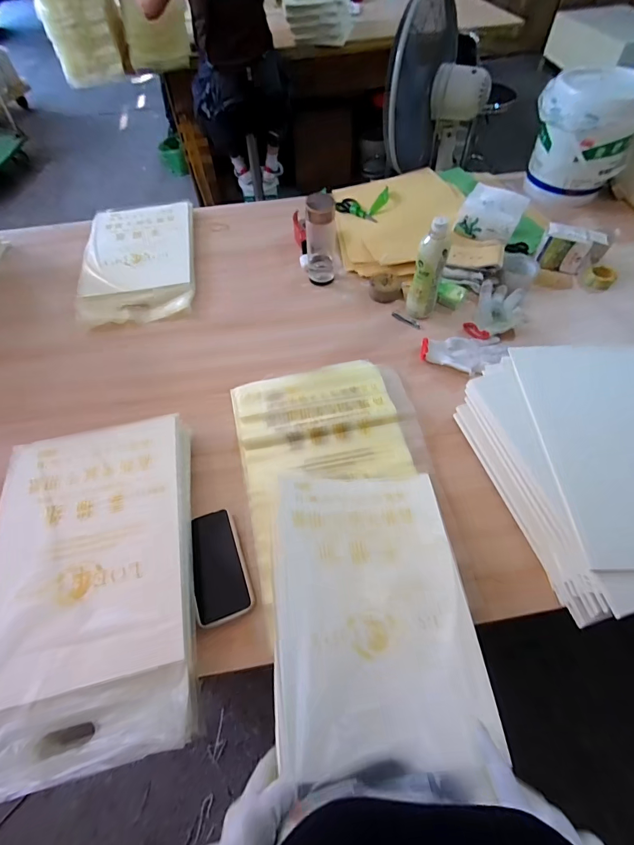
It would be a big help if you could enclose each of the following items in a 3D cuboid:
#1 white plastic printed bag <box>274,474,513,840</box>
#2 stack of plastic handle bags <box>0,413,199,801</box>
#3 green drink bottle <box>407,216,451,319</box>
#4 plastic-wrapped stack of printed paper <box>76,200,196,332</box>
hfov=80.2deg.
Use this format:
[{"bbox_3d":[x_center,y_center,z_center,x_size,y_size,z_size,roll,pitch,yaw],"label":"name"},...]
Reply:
[{"bbox_3d":[0.070,0.221,0.486,0.244,0.028,0.381,-2,40,-1],"label":"white plastic printed bag"},{"bbox_3d":[-0.327,0.218,0.559,0.279,0.082,0.457,-11,58,-5],"label":"stack of plastic handle bags"},{"bbox_3d":[0.234,-0.311,0.787,0.058,0.211,0.055,16,60,12],"label":"green drink bottle"},{"bbox_3d":[-0.462,-0.425,0.978,0.278,0.042,0.453,-10,58,-4],"label":"plastic-wrapped stack of printed paper"}]

